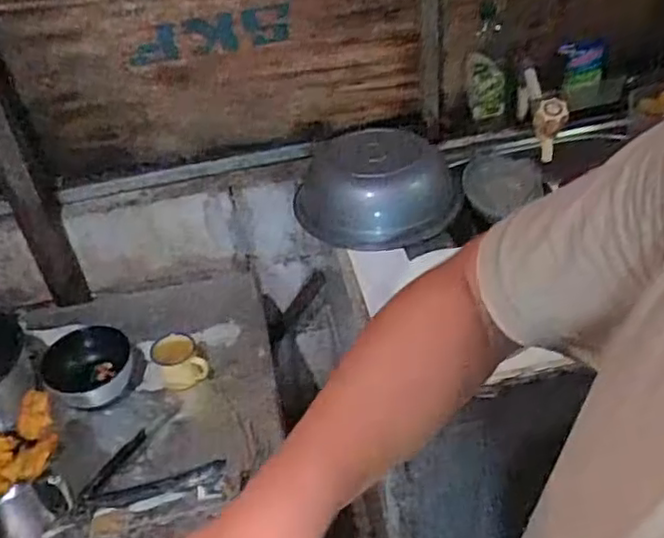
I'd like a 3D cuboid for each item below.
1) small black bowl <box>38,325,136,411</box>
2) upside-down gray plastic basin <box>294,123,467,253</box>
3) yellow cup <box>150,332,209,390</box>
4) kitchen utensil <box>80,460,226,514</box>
[{"bbox_3d":[-0.415,0.166,1.162,0.144,0.062,0.131,-4,38,3],"label":"small black bowl"},{"bbox_3d":[0.086,-0.184,1.277,0.290,0.096,0.352,-3,38,4],"label":"upside-down gray plastic basin"},{"bbox_3d":[-0.266,0.157,1.174,0.075,0.075,0.069,-4,38,3],"label":"yellow cup"},{"bbox_3d":[-0.266,0.330,1.006,0.213,0.023,0.044,-11,38,-6],"label":"kitchen utensil"}]

